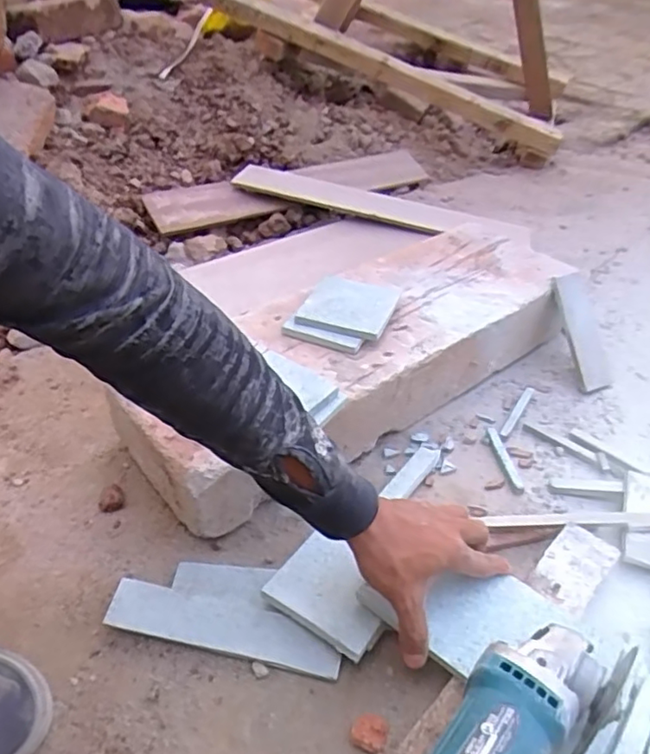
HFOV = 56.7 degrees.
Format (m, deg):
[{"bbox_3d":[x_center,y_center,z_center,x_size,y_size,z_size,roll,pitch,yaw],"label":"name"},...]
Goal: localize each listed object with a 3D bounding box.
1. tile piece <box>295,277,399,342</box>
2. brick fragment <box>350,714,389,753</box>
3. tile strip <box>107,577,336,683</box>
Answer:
[{"bbox_3d":[0.031,-0.087,0.715,0.101,0.012,0.121,10,40,17],"label":"tile piece"},{"bbox_3d":[0.033,0.269,0.456,0.027,0.017,0.021,15,41,15],"label":"brick fragment"},{"bbox_3d":[-0.086,0.212,0.511,0.196,0.011,0.042,11,46,5],"label":"tile strip"}]

